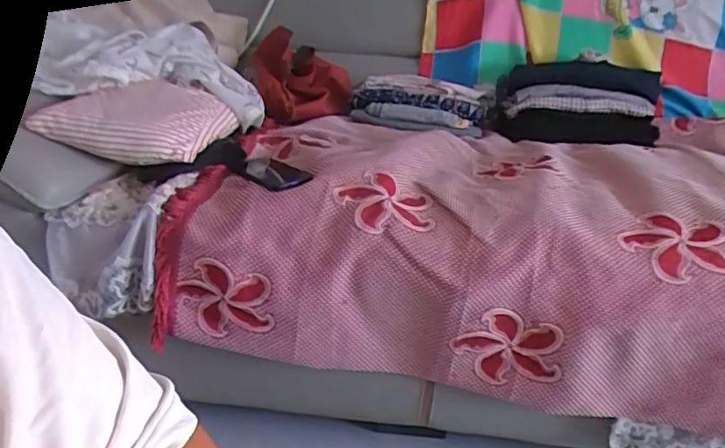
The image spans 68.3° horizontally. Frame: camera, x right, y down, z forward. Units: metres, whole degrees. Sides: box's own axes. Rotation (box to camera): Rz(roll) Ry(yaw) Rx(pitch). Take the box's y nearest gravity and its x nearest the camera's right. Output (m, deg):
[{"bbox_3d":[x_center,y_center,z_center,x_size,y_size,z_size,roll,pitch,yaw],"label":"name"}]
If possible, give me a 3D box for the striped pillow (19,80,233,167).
[{"bbox_3d":[-0.405,-0.199,0.998,0.266,0.075,0.269,8,25,6],"label":"striped pillow"}]

